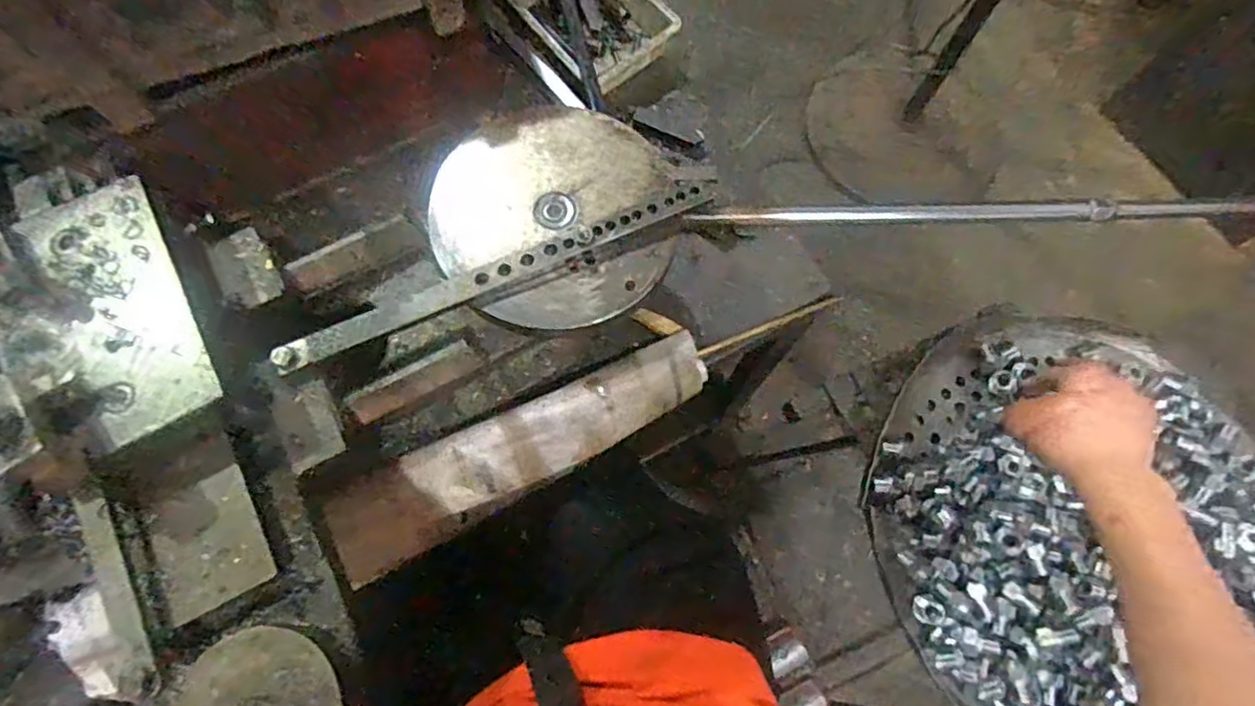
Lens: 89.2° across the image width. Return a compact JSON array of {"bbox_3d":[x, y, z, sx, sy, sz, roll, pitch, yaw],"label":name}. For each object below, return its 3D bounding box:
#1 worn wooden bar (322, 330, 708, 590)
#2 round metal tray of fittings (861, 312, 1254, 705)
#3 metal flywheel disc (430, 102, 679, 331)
[{"bbox_3d":[-0.083,0.078,0.574,0.334,0.053,0.073,-28,74,-10],"label":"worn wooden bar"},{"bbox_3d":[0.393,0.136,0.559,0.364,0.043,0.353,0,72,-1],"label":"round metal tray of fittings"},{"bbox_3d":[-0.056,-0.110,0.489,0.177,0.015,0.183,0,72,-1],"label":"metal flywheel disc"}]

